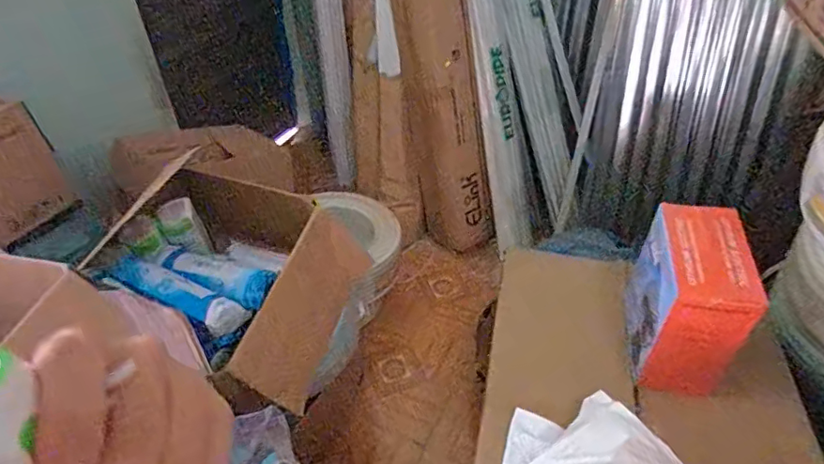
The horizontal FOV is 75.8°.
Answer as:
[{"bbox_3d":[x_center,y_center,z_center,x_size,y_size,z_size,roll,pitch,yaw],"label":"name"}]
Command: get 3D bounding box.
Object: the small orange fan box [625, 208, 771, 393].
[{"bbox_3d":[0.532,0.129,1.009,0.131,0.262,0.246,6,42,9],"label":"small orange fan box"}]

